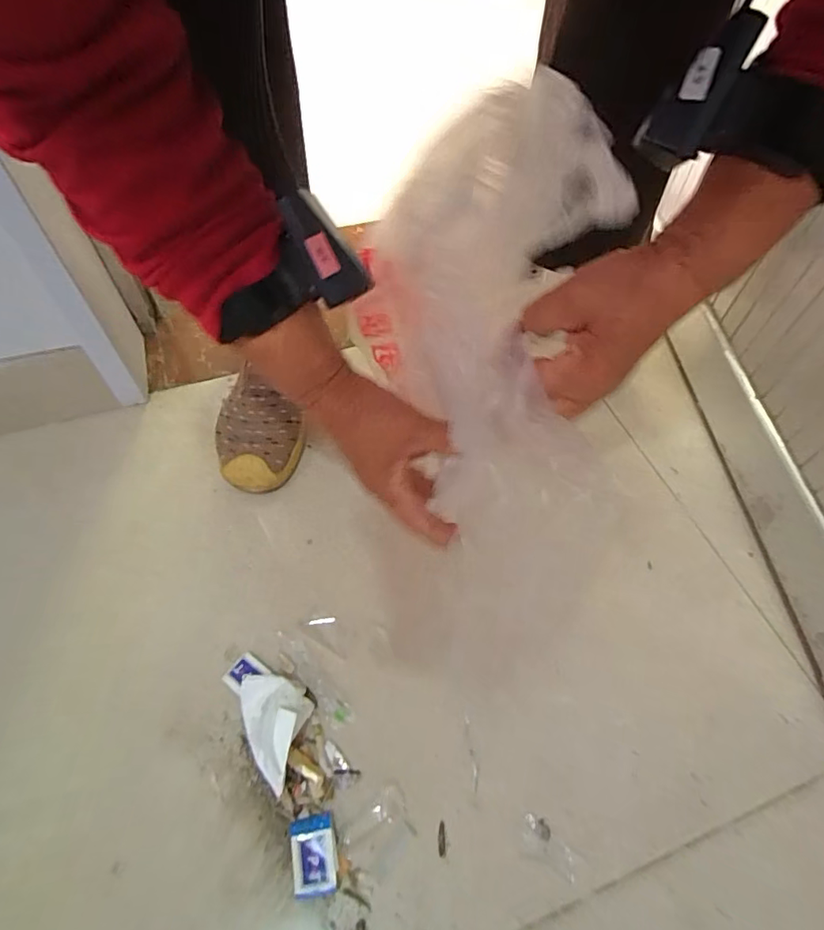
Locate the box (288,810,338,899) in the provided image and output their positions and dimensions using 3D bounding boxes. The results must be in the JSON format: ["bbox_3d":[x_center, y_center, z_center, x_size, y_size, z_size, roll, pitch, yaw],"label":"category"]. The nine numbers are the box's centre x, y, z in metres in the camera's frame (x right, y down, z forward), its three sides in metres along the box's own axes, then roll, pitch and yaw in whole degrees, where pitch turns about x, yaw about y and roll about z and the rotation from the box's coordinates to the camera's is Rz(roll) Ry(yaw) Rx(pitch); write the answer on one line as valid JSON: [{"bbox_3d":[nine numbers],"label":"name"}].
[{"bbox_3d":[-0.073,0.289,0.378,0.032,0.012,0.049,-8,56,-7],"label":"box"}]

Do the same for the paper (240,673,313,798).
[{"bbox_3d":[-0.115,0.212,0.409,0.051,0.038,0.074,8,56,3],"label":"paper"}]

